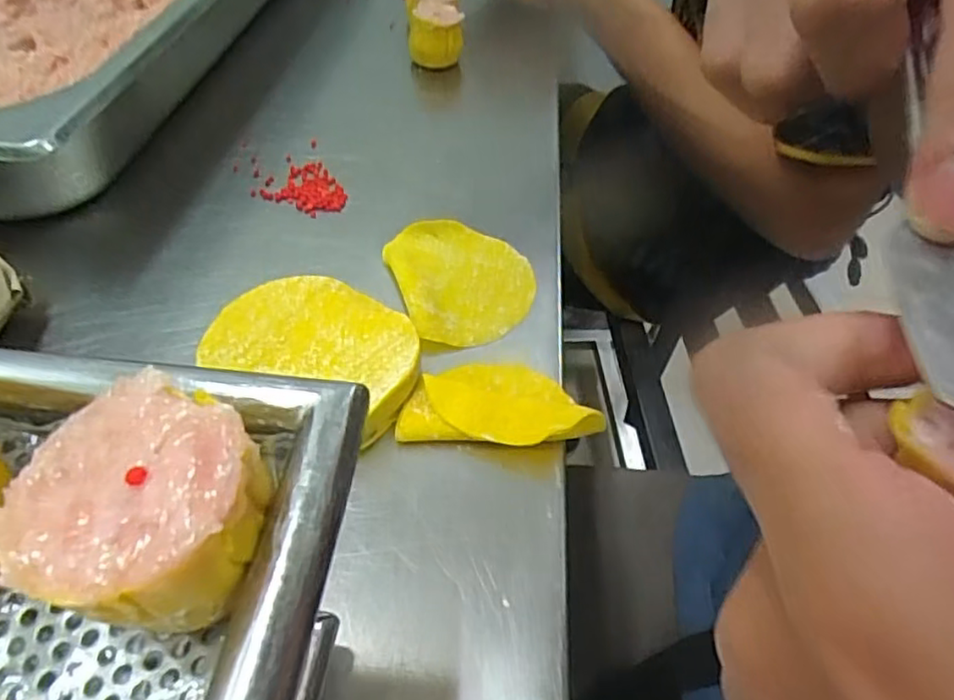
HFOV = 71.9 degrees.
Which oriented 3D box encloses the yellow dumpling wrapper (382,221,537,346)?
[{"bbox_3d":[-0.005,-0.032,0.294,0.060,0.006,0.075,-10,47,-18],"label":"yellow dumpling wrapper"}]

